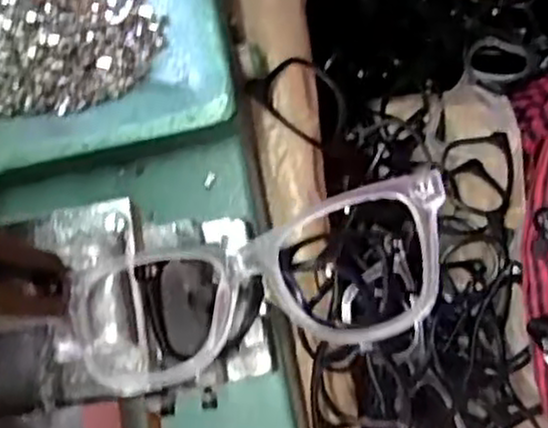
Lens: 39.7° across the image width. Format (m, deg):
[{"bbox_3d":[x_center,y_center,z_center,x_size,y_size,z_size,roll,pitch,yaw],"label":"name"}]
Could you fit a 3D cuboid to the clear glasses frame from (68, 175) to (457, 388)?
[{"bbox_3d":[-0.007,0.025,0.254,0.139,0.017,0.050,-18,79,23],"label":"clear glasses frame"}]

